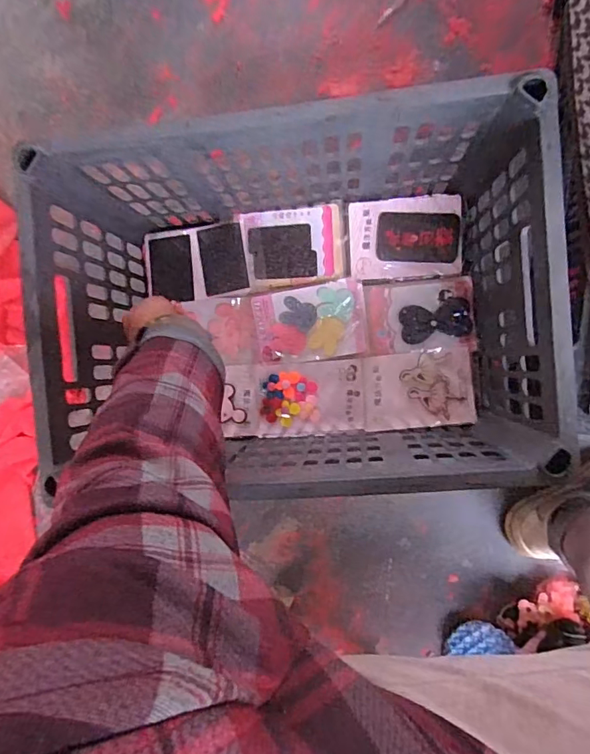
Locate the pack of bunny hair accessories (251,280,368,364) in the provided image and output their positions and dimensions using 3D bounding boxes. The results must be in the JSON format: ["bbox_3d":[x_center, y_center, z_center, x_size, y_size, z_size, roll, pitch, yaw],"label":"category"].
[{"bbox_3d":[0.018,-0.068,0.620,0.141,0.007,0.093,-7,91,7],"label":"pack of bunny hair accessories"}]

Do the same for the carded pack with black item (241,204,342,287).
[{"bbox_3d":[-0.001,-0.168,0.618,0.124,0.008,0.092,-6,91,7],"label":"carded pack with black item"}]

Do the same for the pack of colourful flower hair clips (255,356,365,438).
[{"bbox_3d":[0.019,0.027,0.626,0.139,0.005,0.093,-5,91,7],"label":"pack of colourful flower hair clips"}]

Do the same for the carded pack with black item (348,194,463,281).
[{"bbox_3d":[0.140,-0.175,0.607,0.137,0.021,0.095,-3,91,7],"label":"carded pack with black item"}]

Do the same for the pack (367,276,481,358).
[{"bbox_3d":[0.158,-0.077,0.611,0.130,0.008,0.089,-4,91,7],"label":"pack"}]

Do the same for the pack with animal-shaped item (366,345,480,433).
[{"bbox_3d":[0.156,0.017,0.611,0.135,0.005,0.095,-7,91,7],"label":"pack with animal-shaped item"}]

